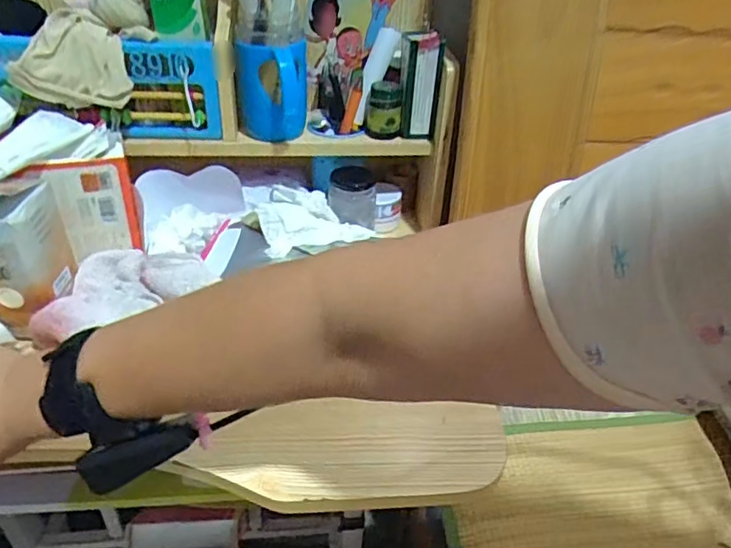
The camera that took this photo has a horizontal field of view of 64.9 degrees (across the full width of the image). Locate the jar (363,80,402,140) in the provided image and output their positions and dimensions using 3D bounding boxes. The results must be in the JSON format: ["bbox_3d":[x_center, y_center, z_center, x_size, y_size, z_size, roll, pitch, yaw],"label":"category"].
[{"bbox_3d":[0.019,-0.177,0.619,0.039,0.052,0.034,5,36,1],"label":"jar"}]

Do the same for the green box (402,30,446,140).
[{"bbox_3d":[0.058,-0.197,0.601,0.042,0.105,0.033,4,36,2],"label":"green box"}]

